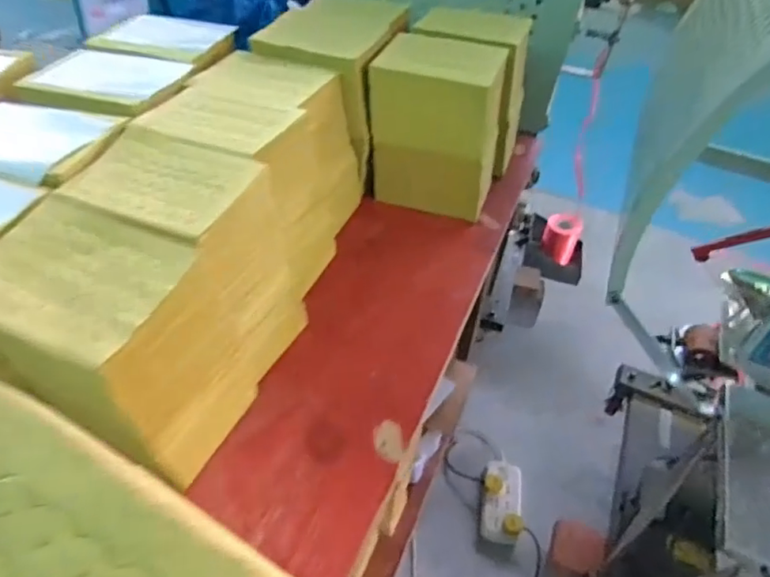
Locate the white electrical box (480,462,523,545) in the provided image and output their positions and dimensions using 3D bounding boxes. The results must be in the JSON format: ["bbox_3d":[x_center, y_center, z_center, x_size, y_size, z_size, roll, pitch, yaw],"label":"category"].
[{"bbox_3d":[0.312,0.549,1.397,0.100,0.044,0.214,11,46,5],"label":"white electrical box"}]

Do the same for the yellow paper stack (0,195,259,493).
[{"bbox_3d":[-0.233,0.055,0.478,0.176,0.186,0.136,23,48,16],"label":"yellow paper stack"}]

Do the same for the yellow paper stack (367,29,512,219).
[{"bbox_3d":[0.078,-0.232,0.771,0.165,0.204,0.123,19,47,13],"label":"yellow paper stack"}]

